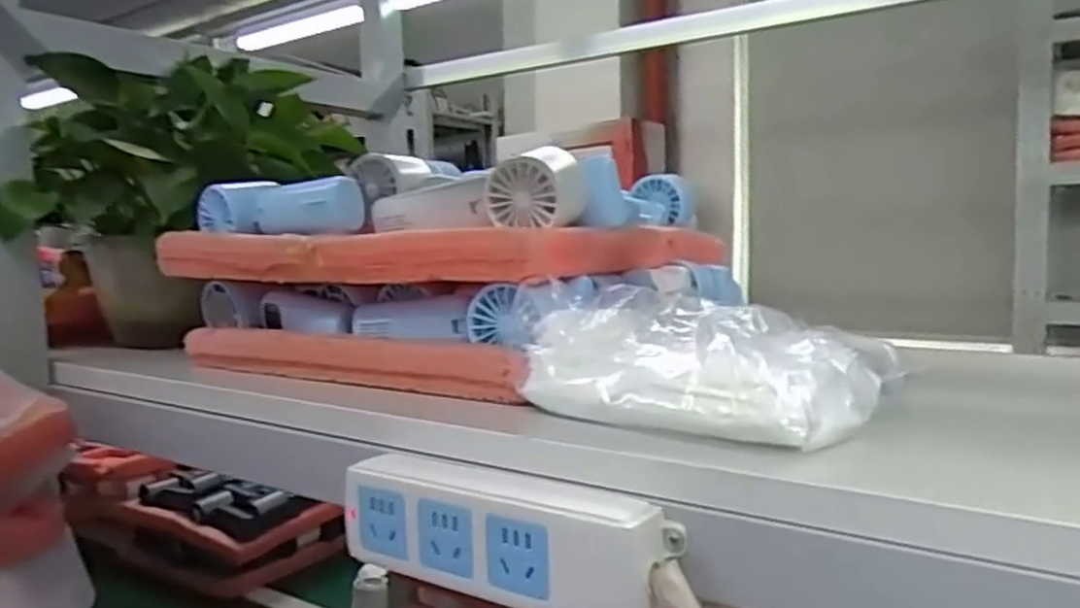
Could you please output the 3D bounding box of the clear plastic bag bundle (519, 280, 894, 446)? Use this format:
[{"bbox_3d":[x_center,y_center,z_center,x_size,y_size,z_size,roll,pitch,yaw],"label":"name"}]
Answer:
[{"bbox_3d":[0.081,0.024,0.421,0.186,0.060,0.142,2,5,40],"label":"clear plastic bag bundle"}]

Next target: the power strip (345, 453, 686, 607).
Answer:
[{"bbox_3d":[-0.022,0.107,0.361,0.174,0.057,0.028,1,5,33],"label":"power strip"}]

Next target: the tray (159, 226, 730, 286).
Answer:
[{"bbox_3d":[-0.049,-0.045,0.675,0.328,0.034,0.392,1,5,33],"label":"tray"}]

